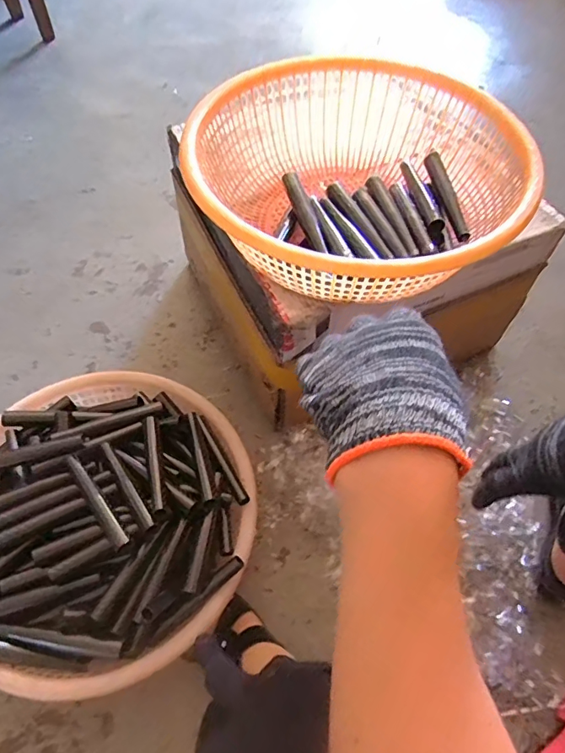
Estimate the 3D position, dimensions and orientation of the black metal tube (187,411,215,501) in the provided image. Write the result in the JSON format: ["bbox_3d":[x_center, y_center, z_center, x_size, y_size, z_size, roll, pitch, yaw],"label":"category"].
[{"bbox_3d":[-0.111,0.102,0.655,0.015,0.016,0.147,-14,45,-10],"label":"black metal tube"}]

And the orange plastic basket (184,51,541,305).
[{"bbox_3d":[0.085,-0.242,0.627,0.389,0.133,0.399,1,59,-1],"label":"orange plastic basket"}]

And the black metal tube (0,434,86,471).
[{"bbox_3d":[-0.327,0.100,0.619,0.146,0.017,0.019,-14,60,-10],"label":"black metal tube"}]

